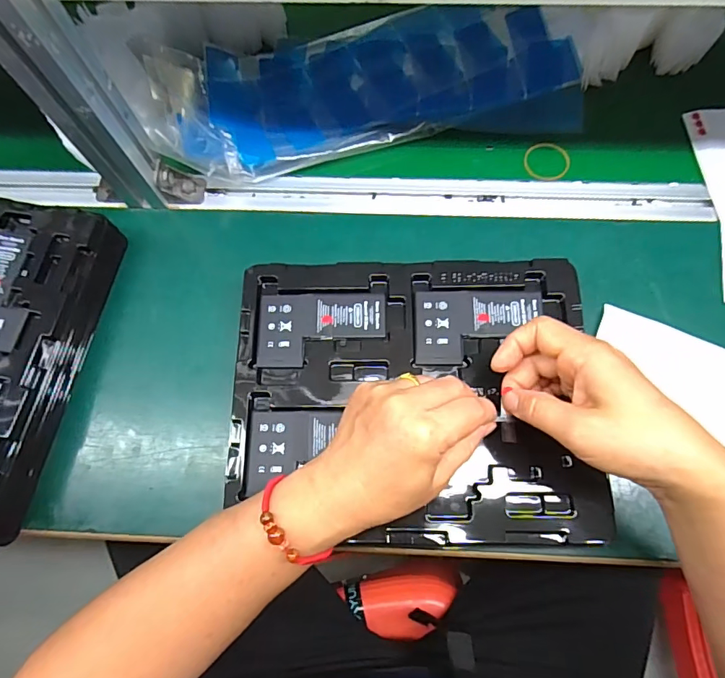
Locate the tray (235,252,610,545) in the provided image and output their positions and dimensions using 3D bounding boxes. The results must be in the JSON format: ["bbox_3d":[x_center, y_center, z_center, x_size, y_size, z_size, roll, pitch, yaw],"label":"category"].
[{"bbox_3d":[0.037,0.040,0.358,0.272,0.020,0.216,1,73,-1],"label":"tray"}]

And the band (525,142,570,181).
[{"bbox_3d":[0.189,-0.178,0.468,0.047,0.005,0.043,0,77,0],"label":"band"}]

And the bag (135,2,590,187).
[{"bbox_3d":[0.003,-0.265,0.465,0.412,0.046,0.176,-9,71,-2],"label":"bag"}]

